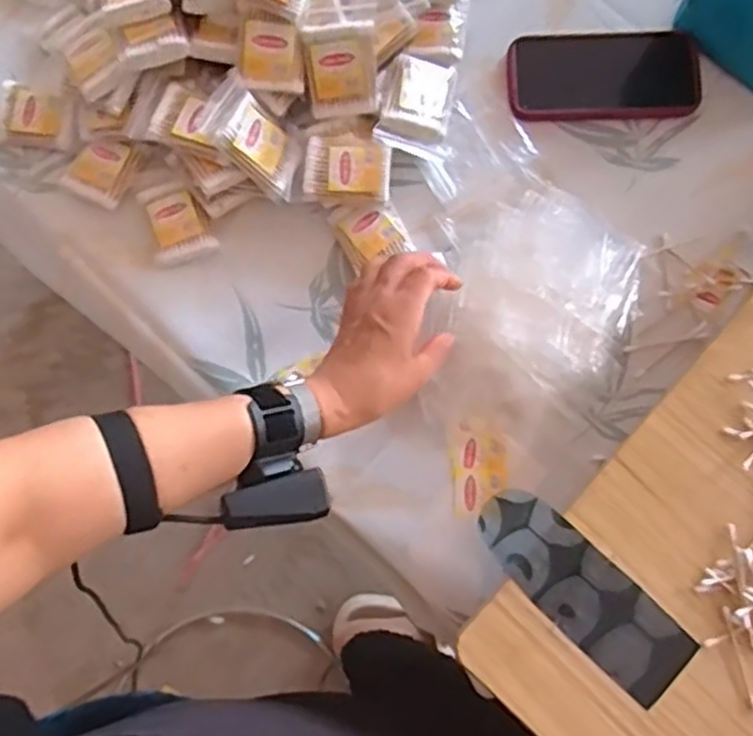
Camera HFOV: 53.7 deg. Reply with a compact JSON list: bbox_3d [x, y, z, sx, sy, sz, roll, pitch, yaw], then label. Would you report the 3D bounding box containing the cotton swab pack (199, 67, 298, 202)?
[{"bbox_3d":[-0.099,-0.192,0.620,0.093,0.017,0.062,41,64,-27],"label":"cotton swab pack"}]

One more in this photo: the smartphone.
[{"bbox_3d":[0.208,-0.271,0.684,0.169,0.014,0.087,-3,79,1],"label":"smartphone"}]

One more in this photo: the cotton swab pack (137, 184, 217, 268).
[{"bbox_3d":[-0.176,-0.130,0.661,0.054,0.016,0.071,-16,79,-2],"label":"cotton swab pack"}]

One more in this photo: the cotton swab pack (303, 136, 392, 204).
[{"bbox_3d":[-0.024,-0.172,0.637,0.072,0.013,0.054,5,79,2],"label":"cotton swab pack"}]

